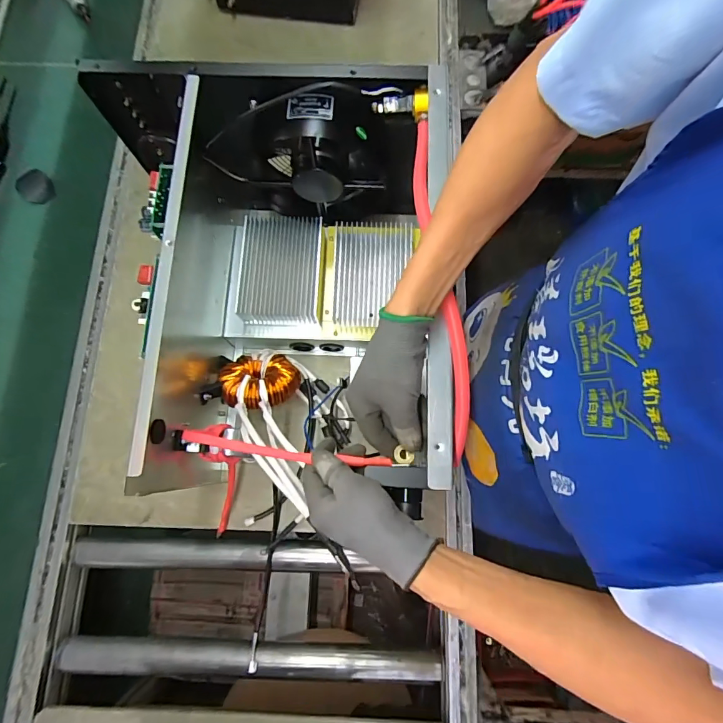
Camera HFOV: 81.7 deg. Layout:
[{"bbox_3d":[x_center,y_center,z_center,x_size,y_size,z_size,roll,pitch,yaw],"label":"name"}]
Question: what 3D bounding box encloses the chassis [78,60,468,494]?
[{"bbox_3d":[-0.112,-0.091,0.599,0.434,0.295,0.515,-2,77,0],"label":"chassis"}]

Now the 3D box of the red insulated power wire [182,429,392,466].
[{"bbox_3d":[-0.079,0.093,0.432,0.218,0.023,0.017,8,77,-1],"label":"red insulated power wire"}]

